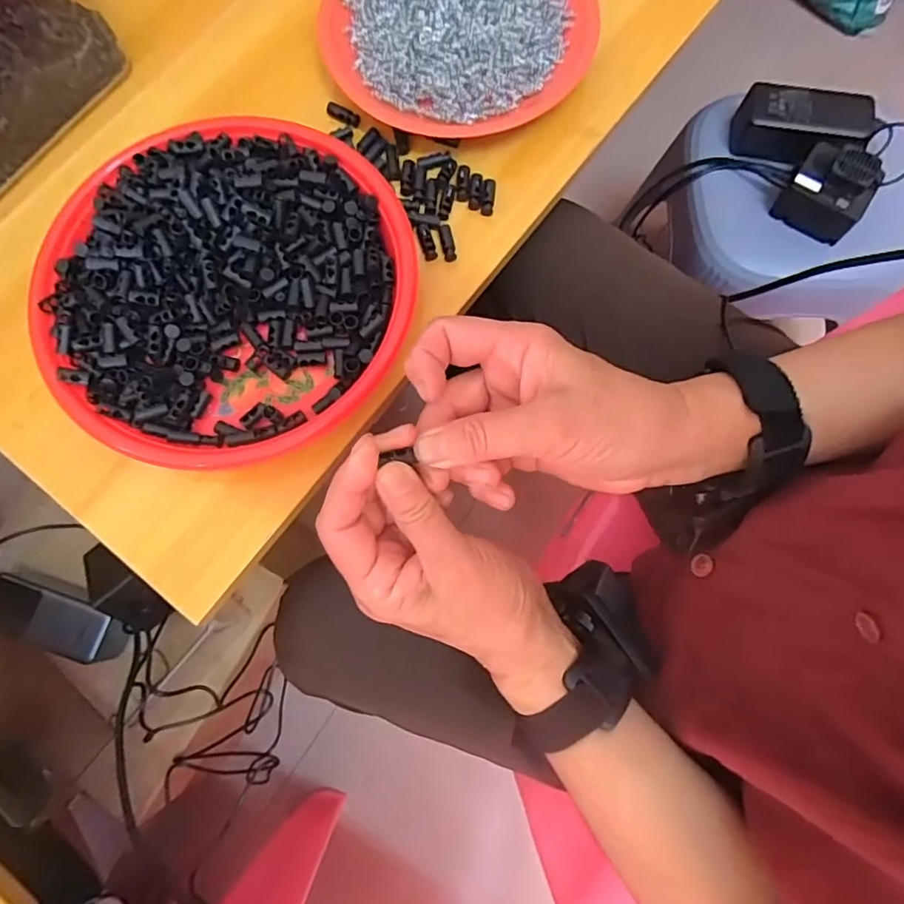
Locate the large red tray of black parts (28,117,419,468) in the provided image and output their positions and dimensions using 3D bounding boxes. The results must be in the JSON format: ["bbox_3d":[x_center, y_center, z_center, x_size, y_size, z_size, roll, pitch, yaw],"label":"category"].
[{"bbox_3d":[-0.146,-0.106,0.360,0.225,0.042,0.232,15,78,5],"label":"large red tray of black parts"}]

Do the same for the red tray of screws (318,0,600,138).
[{"bbox_3d":[0.002,-0.309,0.407,0.189,0.026,0.170,-31,78,-6],"label":"red tray of screws"}]

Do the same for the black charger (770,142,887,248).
[{"bbox_3d":[0.398,-0.277,0.586,0.080,0.052,0.079,36,81,9],"label":"black charger"}]

